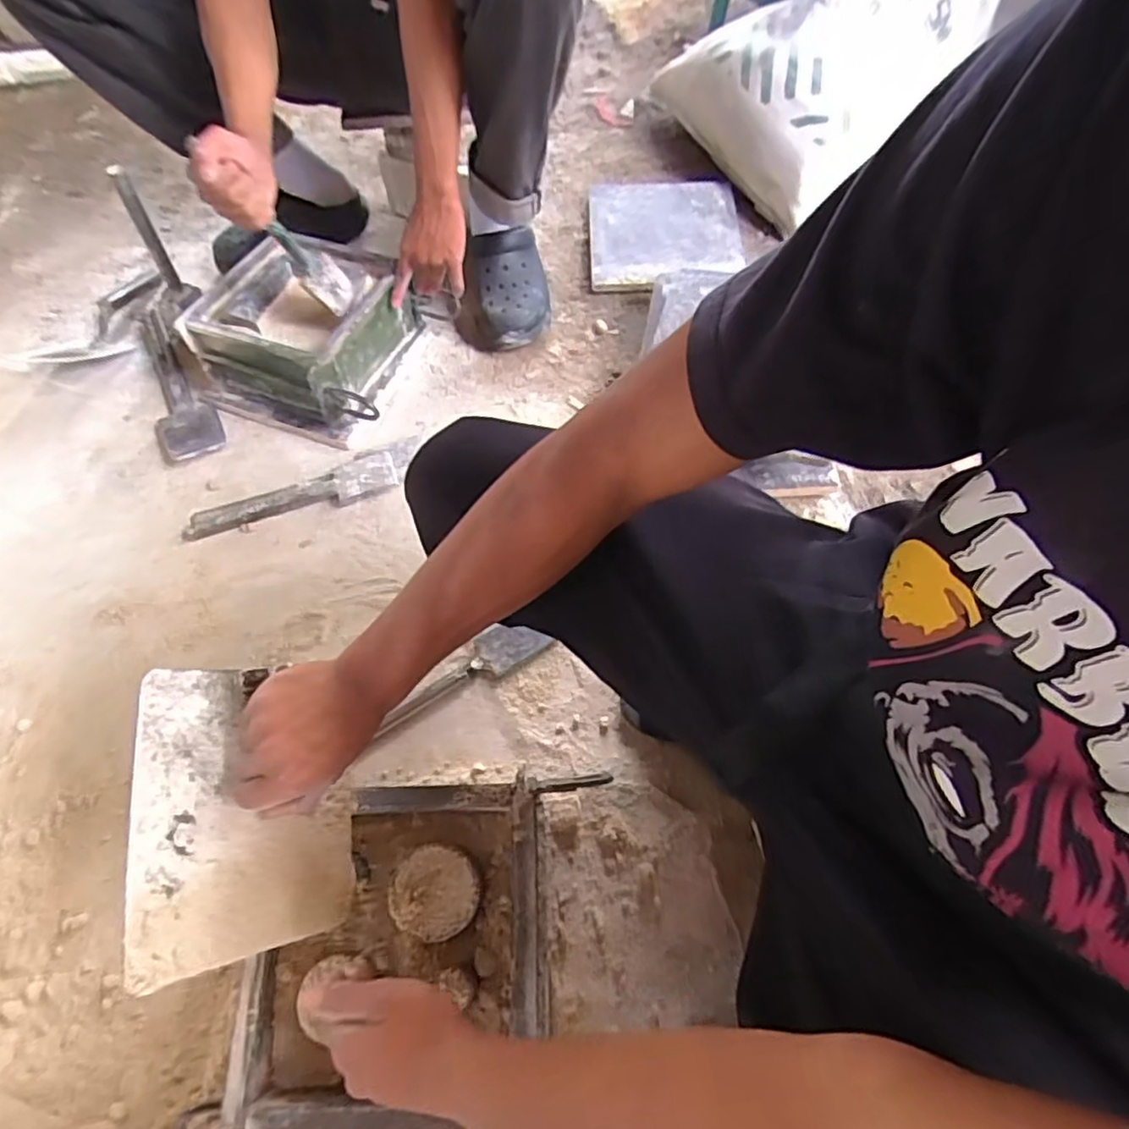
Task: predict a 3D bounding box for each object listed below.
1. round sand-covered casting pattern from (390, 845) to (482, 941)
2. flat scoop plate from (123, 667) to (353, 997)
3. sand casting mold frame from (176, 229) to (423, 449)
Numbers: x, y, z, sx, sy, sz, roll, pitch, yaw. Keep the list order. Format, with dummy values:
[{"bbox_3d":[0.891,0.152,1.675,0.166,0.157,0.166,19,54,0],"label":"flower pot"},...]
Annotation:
[{"bbox_3d":[-0.113,0.287,0.564,0.072,0.030,0.073,-3,62,5],"label":"round sand-covered casting pattern"},{"bbox_3d":[-0.240,0.187,0.495,0.012,0.163,0.205,-16,73,33],"label":"flat scoop plate"},{"bbox_3d":[-0.367,-0.331,0.940,0.285,0.138,0.250,17,64,10],"label":"sand casting mold frame"}]

